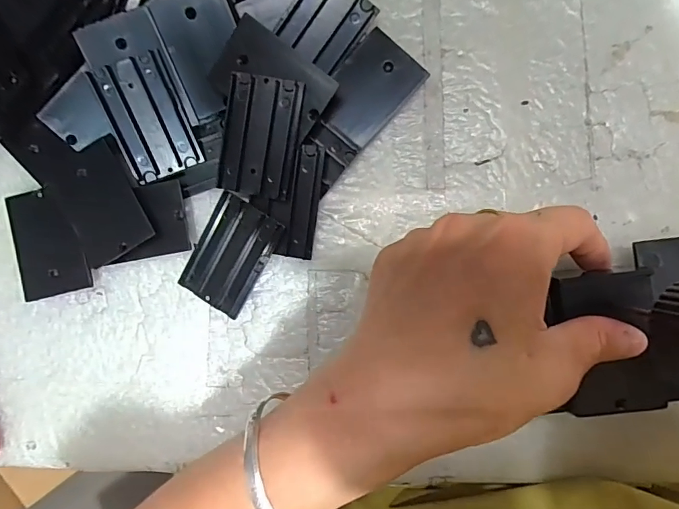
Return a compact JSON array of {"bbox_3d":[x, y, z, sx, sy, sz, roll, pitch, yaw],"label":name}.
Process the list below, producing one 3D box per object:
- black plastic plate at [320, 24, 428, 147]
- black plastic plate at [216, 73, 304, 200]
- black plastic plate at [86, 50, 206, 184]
[{"bbox_3d":[0.014,-0.080,0.213,0.034,0.005,0.052,42,90,-6],"label":"black plastic plate"},{"bbox_3d":[-0.037,-0.055,0.206,0.034,0.004,0.053,9,98,-4],"label":"black plastic plate"},{"bbox_3d":[-0.092,-0.065,0.211,0.034,0.004,0.054,-21,109,-6],"label":"black plastic plate"}]

